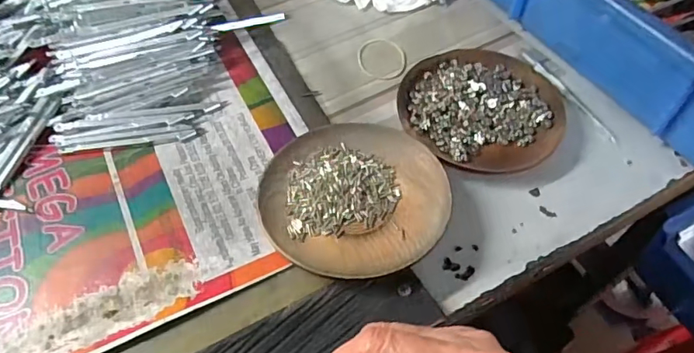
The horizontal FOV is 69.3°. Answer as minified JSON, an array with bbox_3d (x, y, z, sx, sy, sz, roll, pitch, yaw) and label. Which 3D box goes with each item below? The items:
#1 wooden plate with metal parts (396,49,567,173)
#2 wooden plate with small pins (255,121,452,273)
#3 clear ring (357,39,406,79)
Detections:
[{"bbox_3d":[0.095,-0.050,0.365,0.113,0.016,0.108,1,55,-2],"label":"wooden plate with metal parts"},{"bbox_3d":[0.004,0.012,0.314,0.110,0.024,0.114,1,55,-2],"label":"wooden plate with small pins"},{"bbox_3d":[0.029,-0.096,0.409,0.039,0.004,0.050,-3,56,-5],"label":"clear ring"}]

